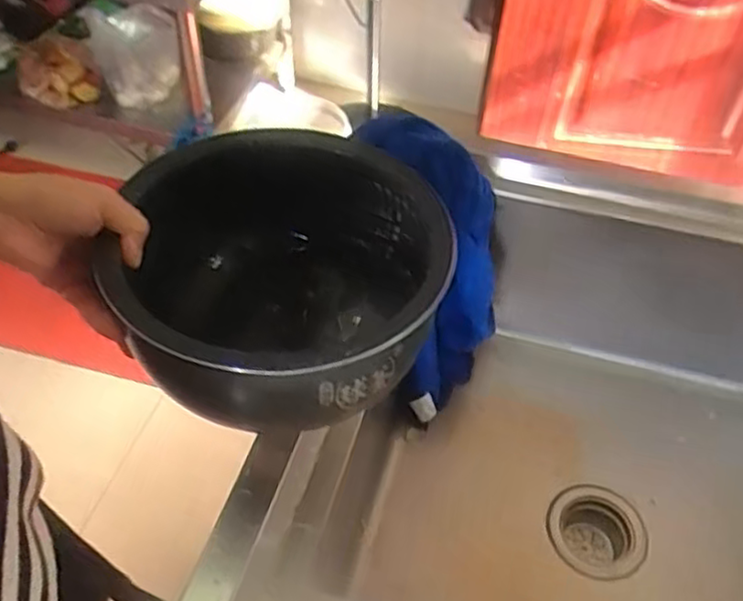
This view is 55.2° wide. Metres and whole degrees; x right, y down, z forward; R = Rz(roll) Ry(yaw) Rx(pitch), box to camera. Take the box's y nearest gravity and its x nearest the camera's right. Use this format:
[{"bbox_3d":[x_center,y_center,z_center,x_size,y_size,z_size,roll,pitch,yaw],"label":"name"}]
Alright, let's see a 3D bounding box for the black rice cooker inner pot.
[{"bbox_3d":[-0.056,-0.004,0.524,0.200,0.136,0.234,12,49,8],"label":"black rice cooker inner pot"}]

